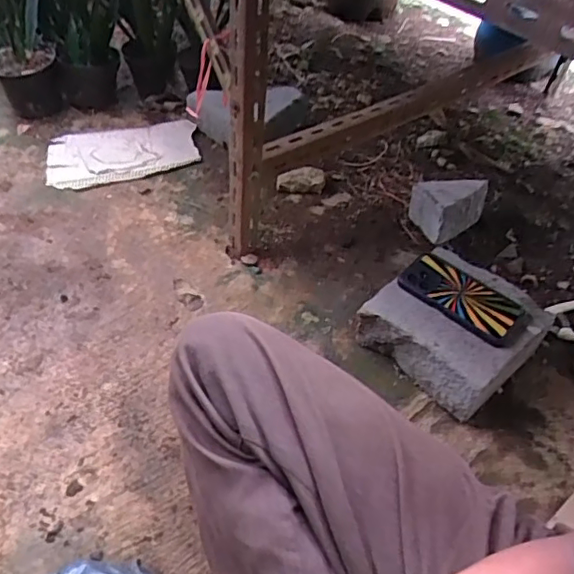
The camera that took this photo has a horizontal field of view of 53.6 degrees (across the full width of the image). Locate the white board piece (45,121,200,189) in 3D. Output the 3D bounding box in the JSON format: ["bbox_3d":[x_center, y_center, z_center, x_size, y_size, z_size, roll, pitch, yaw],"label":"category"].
[{"bbox_3d":[-0.334,-0.281,1.161,0.299,0.017,0.175,-14,48,-18],"label":"white board piece"}]

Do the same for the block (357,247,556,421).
[{"bbox_3d":[0.240,0.069,0.833,0.200,0.121,0.197,-32,56,-31],"label":"block"}]

